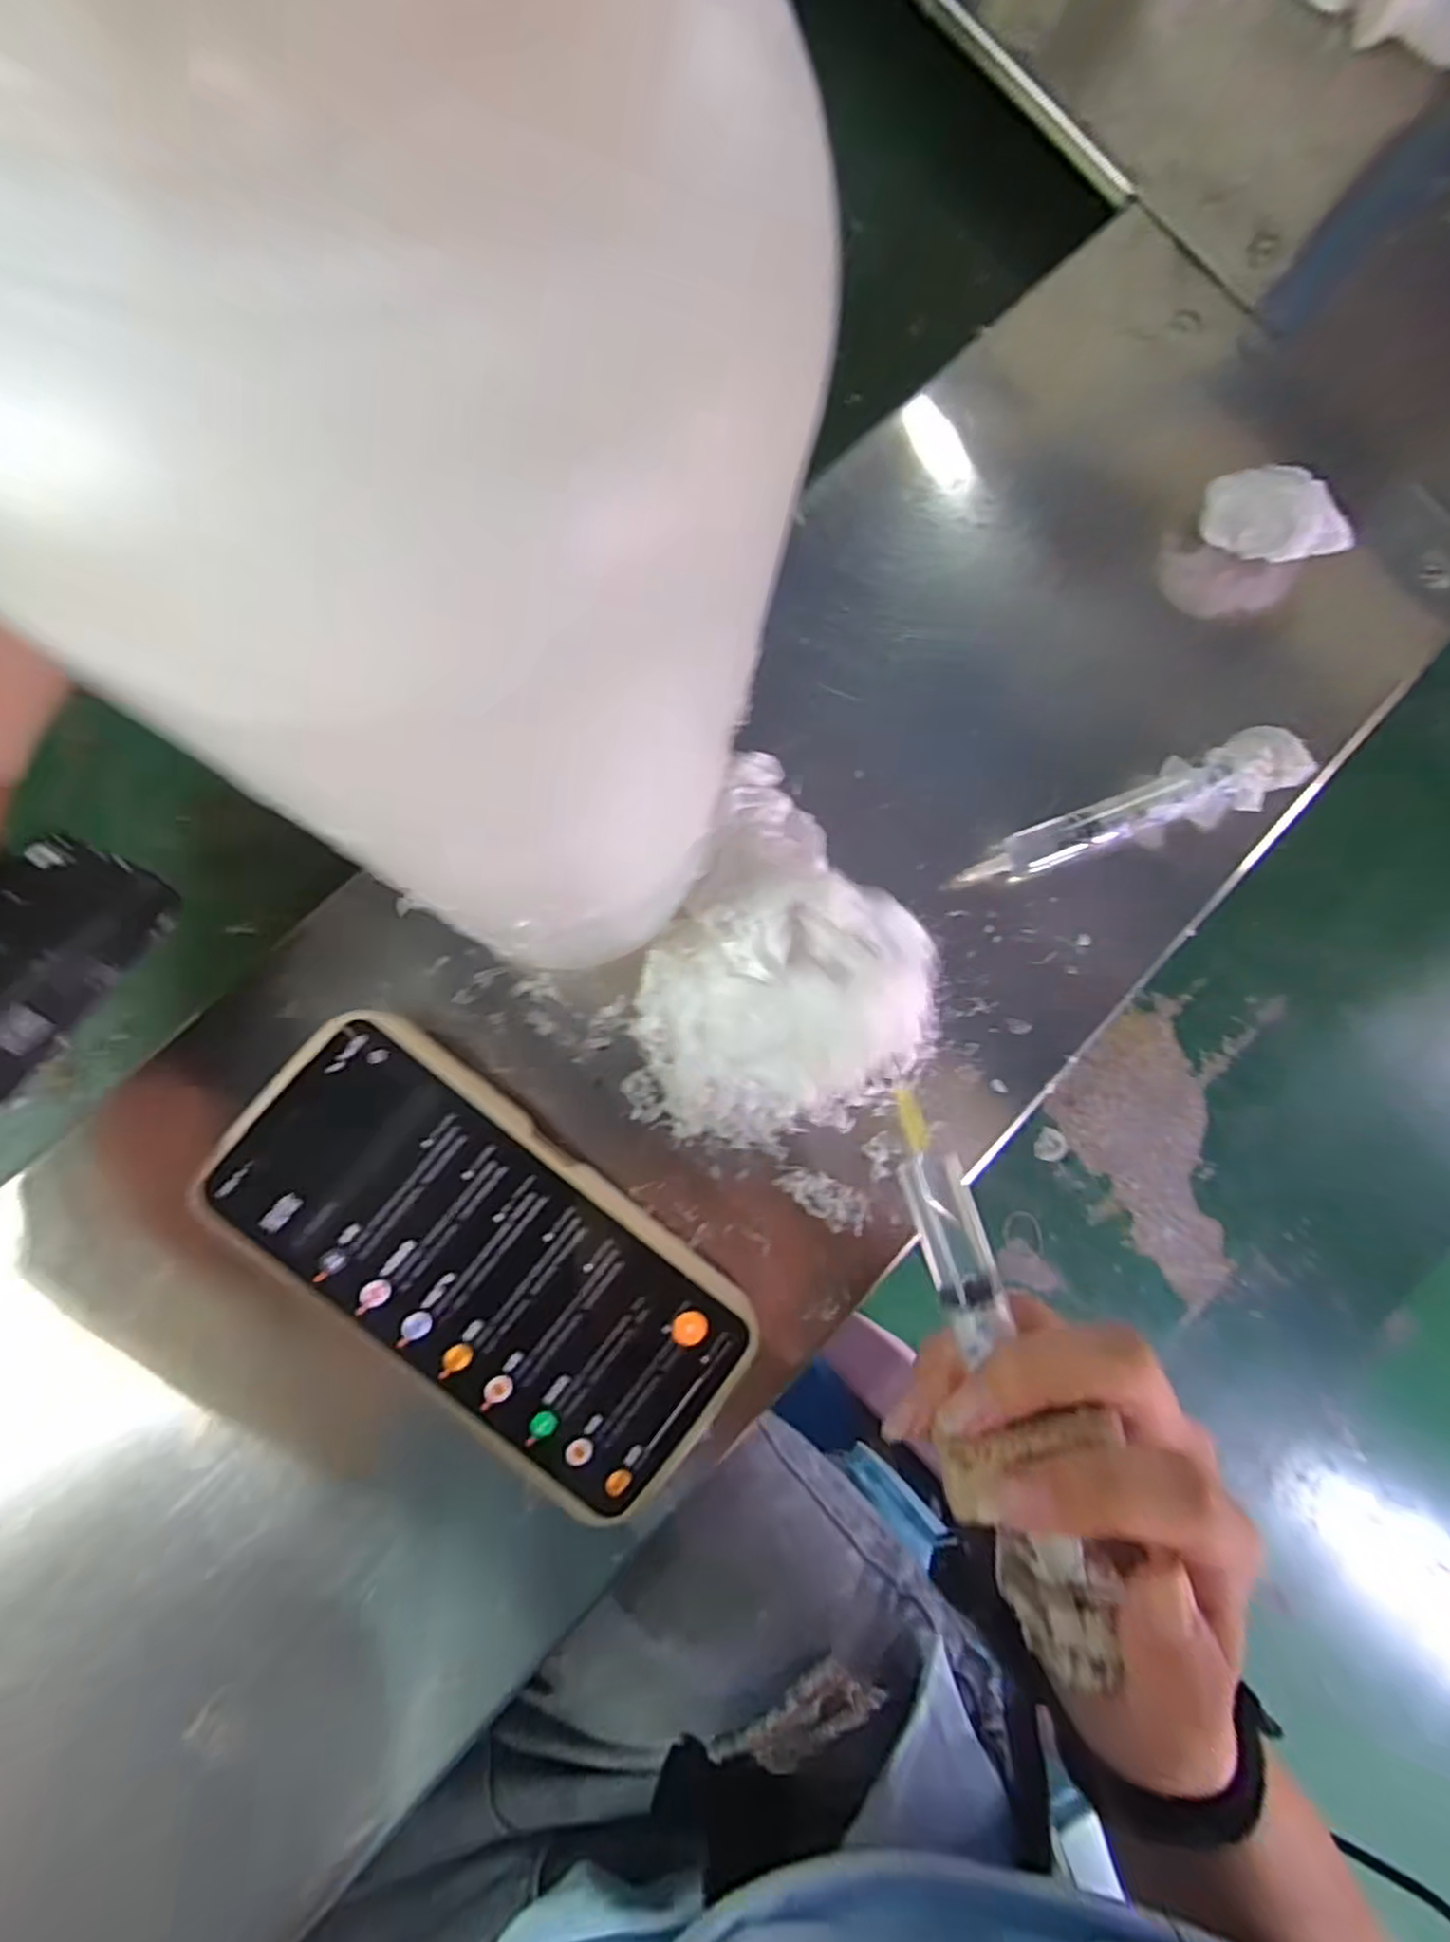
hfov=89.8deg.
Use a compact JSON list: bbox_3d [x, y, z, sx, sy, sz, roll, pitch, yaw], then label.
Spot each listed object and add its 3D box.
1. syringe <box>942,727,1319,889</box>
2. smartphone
[{"bbox_3d":[0.154,-0.057,0.278,0.134,0.029,0.027,-23,87,-7],"label":"syringe"},{"bbox_3d":[-0.075,0.092,0.231,0.170,0.006,0.081,40,81,-3],"label":"smartphone"}]

